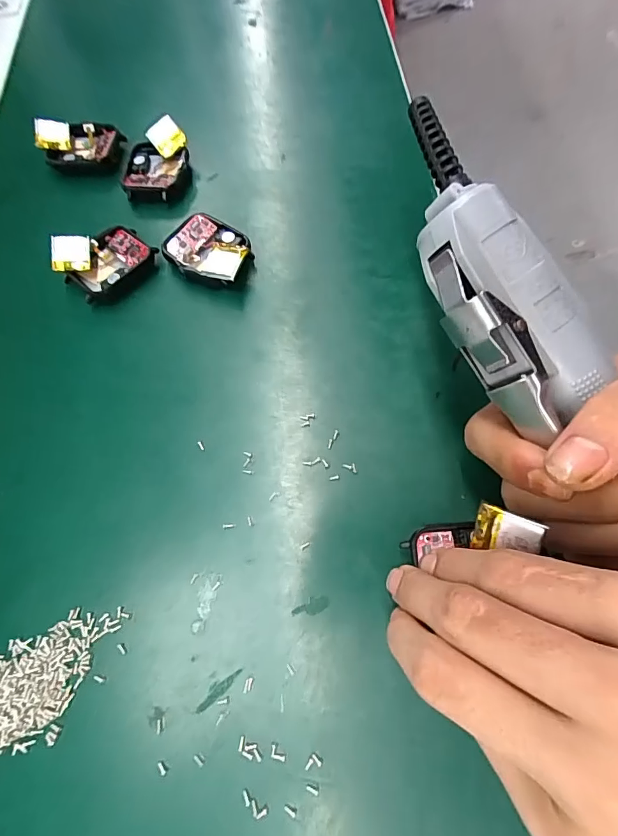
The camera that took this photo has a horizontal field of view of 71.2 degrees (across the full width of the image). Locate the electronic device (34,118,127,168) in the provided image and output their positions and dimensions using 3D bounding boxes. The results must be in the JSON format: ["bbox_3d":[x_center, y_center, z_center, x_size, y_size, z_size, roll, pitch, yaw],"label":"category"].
[{"bbox_3d":[-0.149,-0.180,0.281,0.051,0.016,0.034,-10,67,-1],"label":"electronic device"}]

